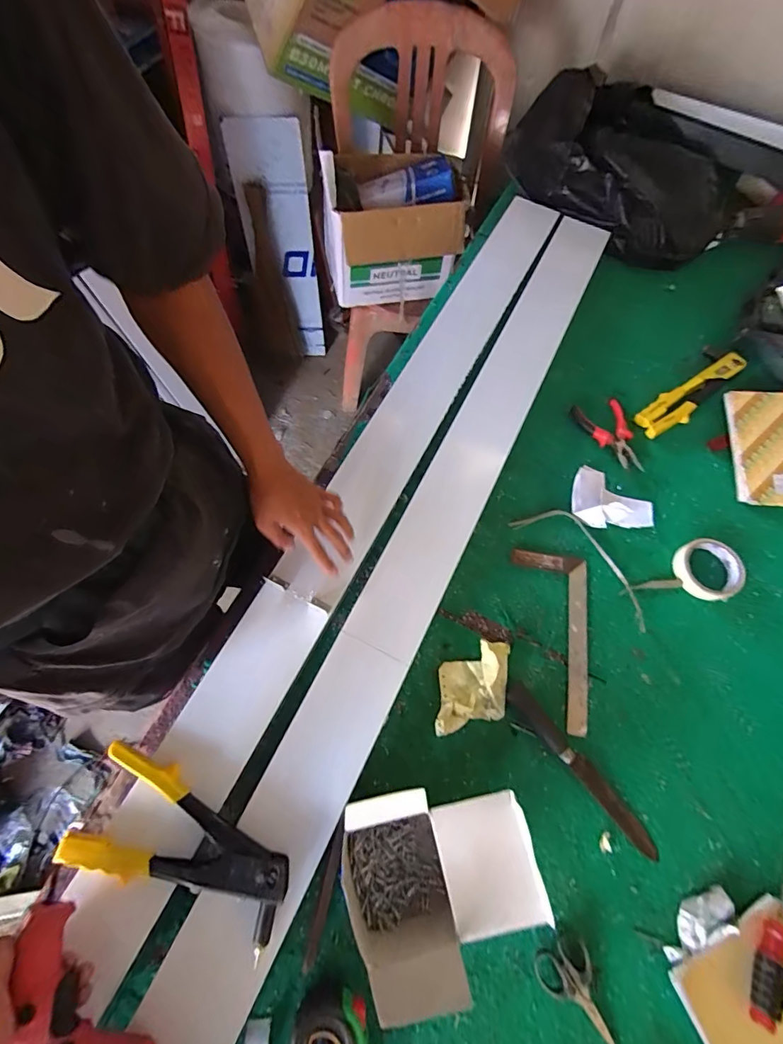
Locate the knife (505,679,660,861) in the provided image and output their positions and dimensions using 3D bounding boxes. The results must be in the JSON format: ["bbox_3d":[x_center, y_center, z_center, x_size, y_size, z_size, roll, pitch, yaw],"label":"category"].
[{"bbox_3d":[0.243,0.314,0.565,0.029,0.018,0.246,-38,75,-16],"label":"knife"}]

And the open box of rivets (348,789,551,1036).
[{"bbox_3d":[0.049,0.372,0.480,0.190,0.128,0.167,-11,69,-7],"label":"open box of rivets"}]

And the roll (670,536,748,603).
[{"bbox_3d":[0.482,0.073,0.671,0.093,0.019,0.092,1,68,-2],"label":"roll"}]

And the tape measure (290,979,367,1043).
[{"bbox_3d":[-0.063,0.531,0.456,0.076,0.041,0.078,-6,68,-5],"label":"tape measure"}]

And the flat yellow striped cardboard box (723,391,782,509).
[{"bbox_3d":[0.662,-0.122,0.739,0.170,0.017,0.206,4,73,5],"label":"flat yellow striped cardboard box"}]

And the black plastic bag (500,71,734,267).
[{"bbox_3d":[0.461,-0.742,0.919,0.488,0.159,0.283,32,70,10],"label":"black plastic bag"}]

